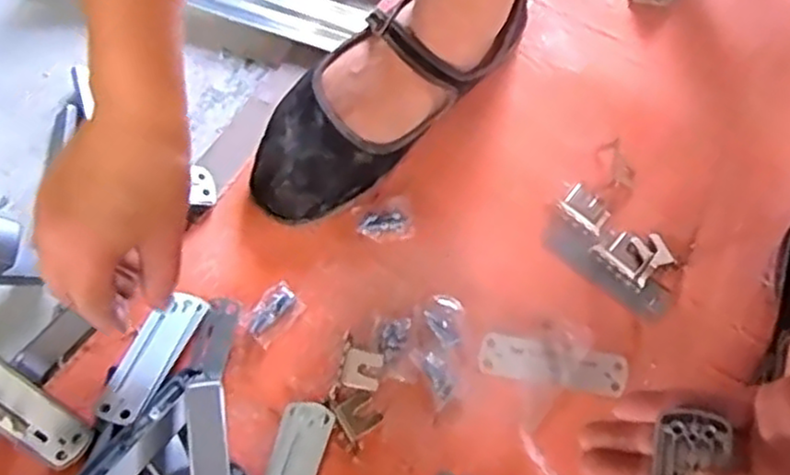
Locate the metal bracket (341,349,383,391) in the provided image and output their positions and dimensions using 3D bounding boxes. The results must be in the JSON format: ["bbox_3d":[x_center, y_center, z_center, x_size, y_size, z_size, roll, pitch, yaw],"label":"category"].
[{"bbox_3d":[-0.021,0.085,0.462,0.024,0.010,0.024,14,68,4],"label":"metal bracket"}]

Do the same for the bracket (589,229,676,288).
[{"bbox_3d":[0.168,0.010,0.499,0.042,0.010,0.042,-33,72,-14],"label":"bracket"}]

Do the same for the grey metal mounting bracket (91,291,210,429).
[{"bbox_3d":[-0.155,0.075,0.458,0.032,0.008,0.093,22,54,7],"label":"grey metal mounting bracket"}]

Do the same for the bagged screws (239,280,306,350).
[{"bbox_3d":[-0.083,0.050,0.481,0.027,0.007,0.040,38,71,13],"label":"bagged screws"}]

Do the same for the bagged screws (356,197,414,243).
[{"bbox_3d":[-0.008,-0.011,0.507,0.038,0.005,0.030,-7,68,-5],"label":"bagged screws"}]

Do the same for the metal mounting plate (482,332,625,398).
[{"bbox_3d":[0.104,0.083,0.470,0.095,0.004,0.026,10,67,2],"label":"metal mounting plate"}]

